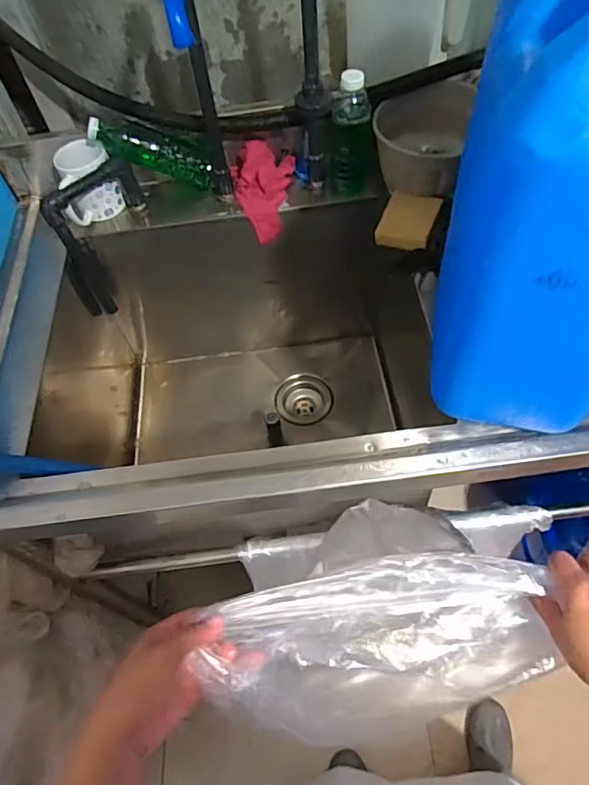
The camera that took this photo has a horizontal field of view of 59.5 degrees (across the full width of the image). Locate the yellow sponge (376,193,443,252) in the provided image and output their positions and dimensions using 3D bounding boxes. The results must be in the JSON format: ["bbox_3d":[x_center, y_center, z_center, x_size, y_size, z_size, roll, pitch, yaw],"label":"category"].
[{"bbox_3d":[0.167,-0.256,0.764,0.078,0.027,0.091,16,59,15],"label":"yellow sponge"}]

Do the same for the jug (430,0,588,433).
[{"bbox_3d":[0.231,-0.175,0.462,0.141,0.370,0.257,4,57,8],"label":"jug"}]

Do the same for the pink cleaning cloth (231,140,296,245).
[{"bbox_3d":[-0.056,-0.334,0.852,0.094,0.034,0.150,11,87,-7],"label":"pink cleaning cloth"}]

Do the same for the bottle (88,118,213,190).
[{"bbox_3d":[-0.221,-0.379,0.812,0.188,0.054,0.053,12,53,-21],"label":"bottle"}]

